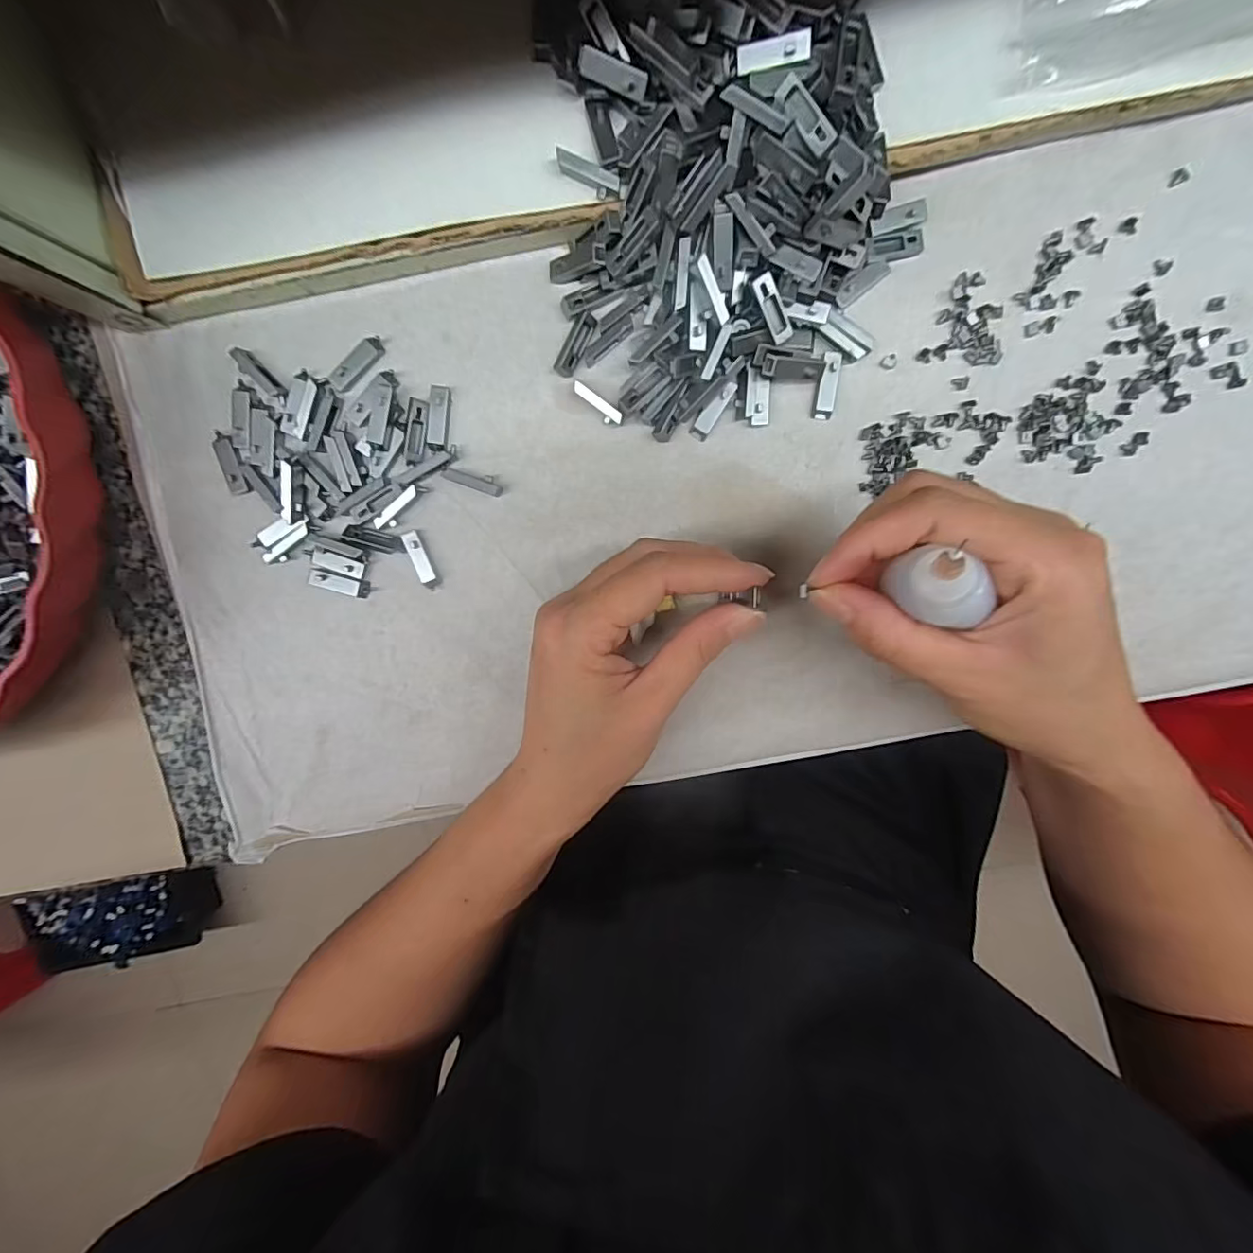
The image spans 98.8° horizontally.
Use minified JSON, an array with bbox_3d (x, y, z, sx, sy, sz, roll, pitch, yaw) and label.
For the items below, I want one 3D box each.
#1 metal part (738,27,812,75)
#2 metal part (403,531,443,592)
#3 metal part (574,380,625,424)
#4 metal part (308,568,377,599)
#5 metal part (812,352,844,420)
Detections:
[{"bbox_3d":[0.047,-0.185,0.173,0.023,0.004,0.007,-2,131,13],"label":"metal part"},{"bbox_3d":[-0.088,-0.028,0.230,0.007,0.004,0.026,-22,99,5],"label":"metal part"},{"bbox_3d":[-0.011,-0.091,0.220,0.024,0.007,0.007,39,98,-5],"label":"metal part"},{"bbox_3d":[-0.124,-0.018,0.230,0.028,0.004,0.007,15,100,-2],"label":"metal part"},{"bbox_3d":[0.081,-0.097,0.217,0.008,0.006,0.025,8,100,0],"label":"metal part"}]

